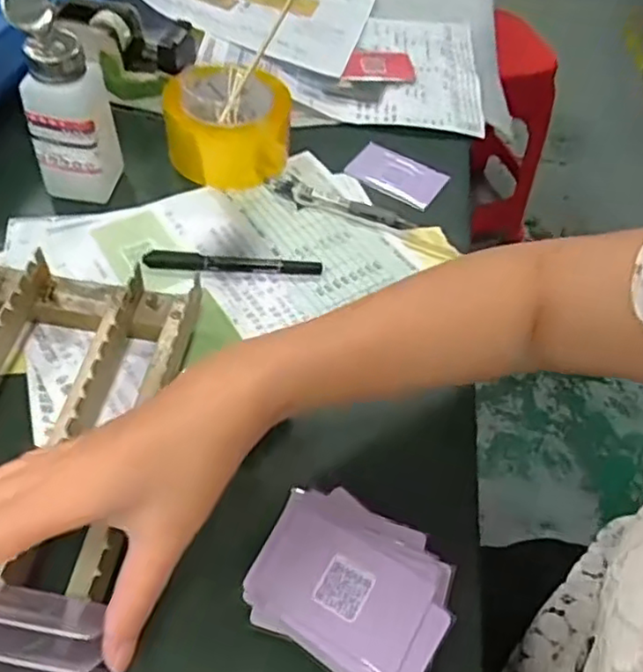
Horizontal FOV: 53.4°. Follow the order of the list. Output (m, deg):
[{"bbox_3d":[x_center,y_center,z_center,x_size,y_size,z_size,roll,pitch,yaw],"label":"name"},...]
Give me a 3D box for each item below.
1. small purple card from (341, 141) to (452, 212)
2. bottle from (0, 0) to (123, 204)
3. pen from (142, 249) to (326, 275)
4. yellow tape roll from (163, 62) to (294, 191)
[{"bbox_3d":[0.071,-0.150,0.593,0.084,0.010,0.049,26,66,7],"label":"small purple card"},{"bbox_3d":[-0.195,-0.177,0.492,0.060,0.147,0.060,-9,54,-13],"label":"bottle"},{"bbox_3d":[-0.068,-0.058,0.501,0.136,0.008,0.015,3,52,-4],"label":"pen"},{"bbox_3d":[-0.080,-0.192,0.563,0.097,0.070,0.099,3,52,-4],"label":"yellow tape roll"}]

